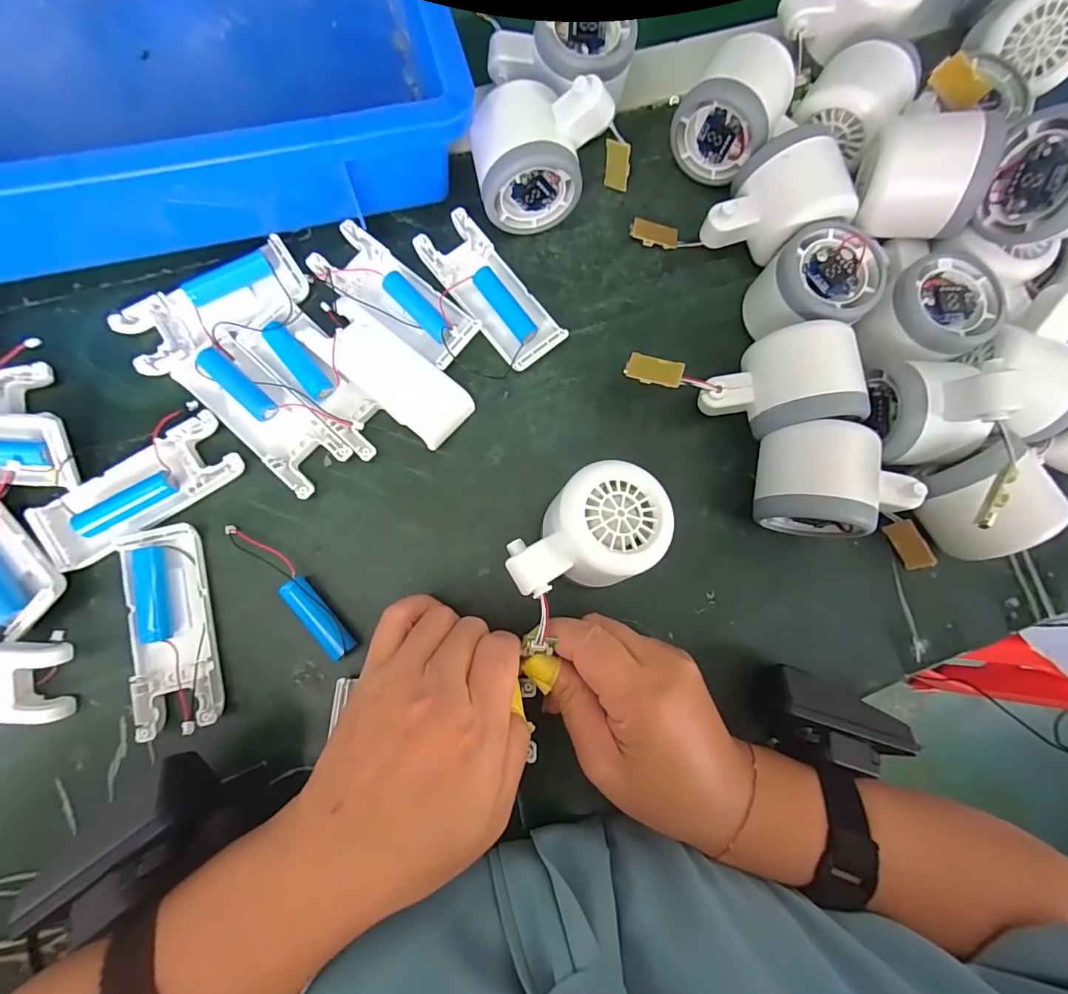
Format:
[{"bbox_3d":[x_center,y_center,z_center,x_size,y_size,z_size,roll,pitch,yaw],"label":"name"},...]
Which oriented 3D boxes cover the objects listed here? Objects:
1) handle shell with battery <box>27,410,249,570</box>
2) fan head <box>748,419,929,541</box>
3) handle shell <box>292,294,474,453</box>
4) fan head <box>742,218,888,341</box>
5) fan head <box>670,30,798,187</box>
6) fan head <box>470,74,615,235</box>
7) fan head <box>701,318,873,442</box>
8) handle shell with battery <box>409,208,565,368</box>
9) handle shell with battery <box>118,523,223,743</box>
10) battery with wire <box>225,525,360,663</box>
[{"bbox_3d":[-0.216,-0.004,0.257,0.103,0.015,0.041,-35,86,-8],"label":"handle shell with battery"},{"bbox_3d":[0.169,-0.007,0.268,0.077,0.051,0.057,12,82,-3],"label":"fan head"},{"bbox_3d":[-0.083,-0.073,0.277,0.098,0.016,0.041,40,81,1],"label":"handle shell"},{"bbox_3d":[0.165,-0.123,0.285,0.069,0.053,0.055,-28,85,-8],"label":"fan head"},{"bbox_3d":[0.127,-0.241,0.300,0.059,0.055,0.060,39,81,1],"label":"fan head"},{"bbox_3d":[0.003,-0.202,0.277,0.076,0.066,0.051,-13,84,-6],"label":"fan head"},{"bbox_3d":[0.141,-0.064,0.274,0.084,0.055,0.055,-8,83,-6],"label":"fan head"},{"bbox_3d":[-0.027,-0.127,0.292,0.040,0.012,0.103,-38,87,-8],"label":"handle shell with battery"},{"bbox_3d":[-0.194,0.069,0.248,0.038,0.017,0.104,-13,84,-6],"label":"handle shell with battery"},{"bbox_3d":[-0.131,0.049,0.259,0.014,0.021,0.093,-42,87,-8],"label":"battery with wire"}]

